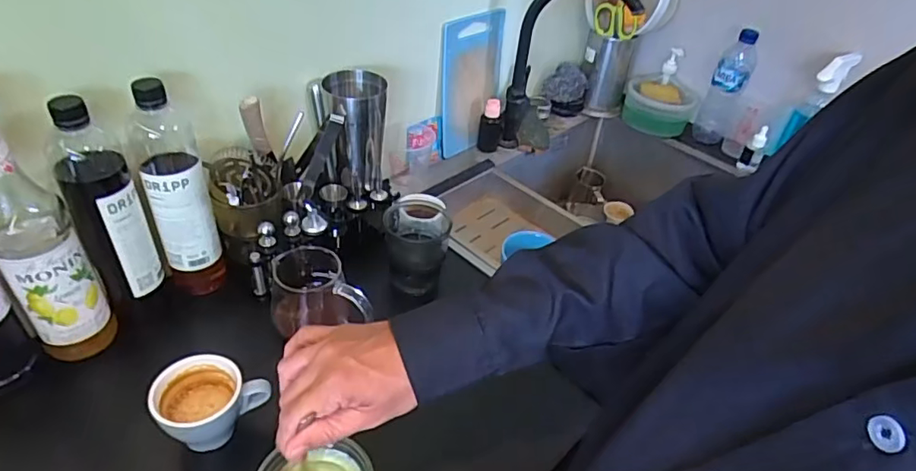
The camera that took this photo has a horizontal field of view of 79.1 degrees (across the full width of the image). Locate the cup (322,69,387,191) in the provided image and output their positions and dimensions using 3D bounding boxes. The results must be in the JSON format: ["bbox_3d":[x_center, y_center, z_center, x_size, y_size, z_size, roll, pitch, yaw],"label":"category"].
[{"bbox_3d":[-0.144,-0.138,0.786,0.077,0.168,0.092,-4,40,-14],"label":"cup"}]

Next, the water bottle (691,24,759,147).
[{"bbox_3d":[0.545,-0.295,1.130,0.066,0.235,0.065,23,41,18],"label":"water bottle"}]

